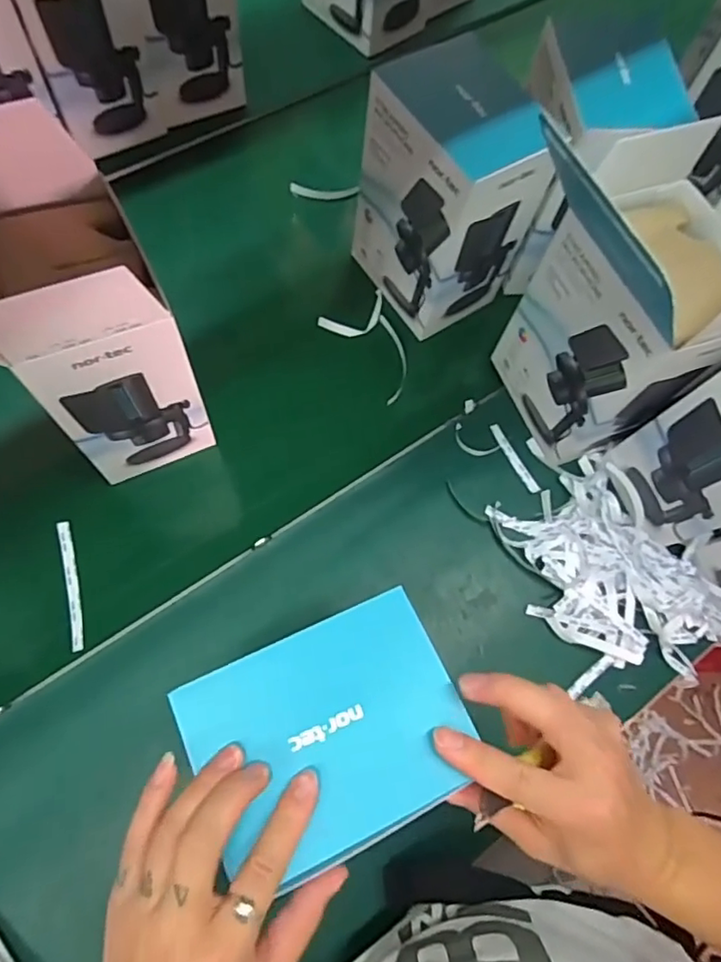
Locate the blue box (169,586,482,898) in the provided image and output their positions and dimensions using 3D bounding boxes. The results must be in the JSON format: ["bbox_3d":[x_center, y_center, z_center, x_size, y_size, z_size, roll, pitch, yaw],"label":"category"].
[{"bbox_3d":[-0.016,0.137,0.321,0.142,0.022,0.111,-24,74,-11],"label":"blue box"}]

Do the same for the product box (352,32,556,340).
[{"bbox_3d":[0.090,-0.298,0.615,0.134,0.232,0.153,-34,76,-13],"label":"product box"}]

